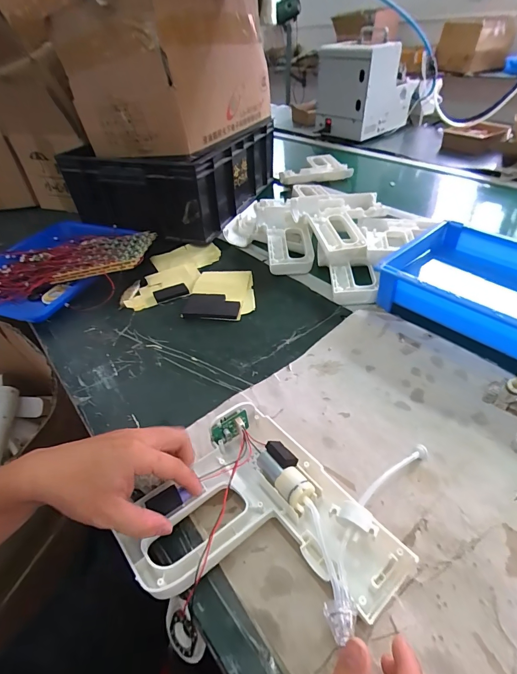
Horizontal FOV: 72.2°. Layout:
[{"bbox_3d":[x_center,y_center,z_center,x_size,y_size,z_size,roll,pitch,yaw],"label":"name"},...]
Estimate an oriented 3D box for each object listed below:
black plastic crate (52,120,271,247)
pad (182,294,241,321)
[{"bbox_3d":[-0.194,-0.431,0.913,0.360,0.167,0.455,13,44,20],"label":"black plastic crate"},{"bbox_3d":[-0.079,-0.053,0.607,0.098,0.006,0.063,2,42,9],"label":"pad"}]

